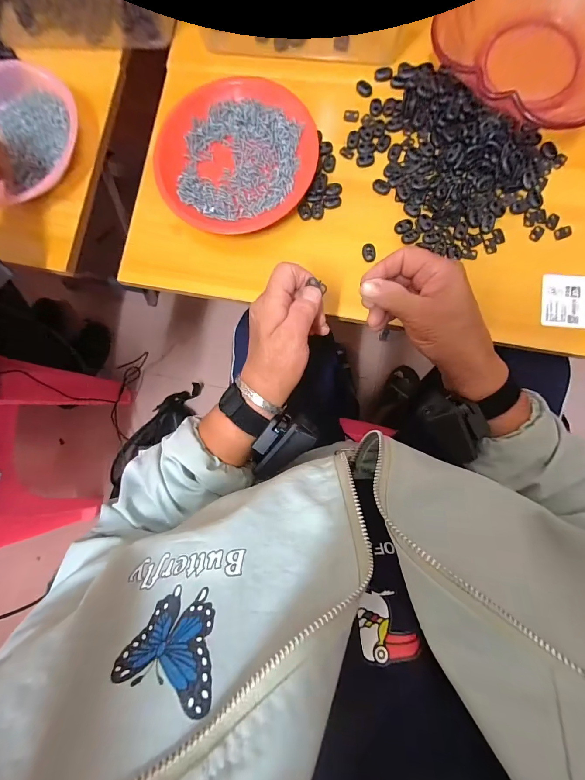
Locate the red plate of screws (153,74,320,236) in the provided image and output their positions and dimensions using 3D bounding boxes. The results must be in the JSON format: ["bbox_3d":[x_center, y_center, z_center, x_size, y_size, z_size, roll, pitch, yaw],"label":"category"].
[{"bbox_3d":[-0.070,-0.283,0.397,0.192,0.024,0.188,0,86,5],"label":"red plate of screws"}]

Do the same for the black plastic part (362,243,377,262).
[{"bbox_3d":[0.091,-0.163,0.383,0.015,0.004,0.022,-9,85,4],"label":"black plastic part"}]

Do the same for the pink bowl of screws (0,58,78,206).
[{"bbox_3d":[-0.376,-0.330,0.418,0.193,0.033,0.178,0,86,5],"label":"pink bowl of screws"}]

